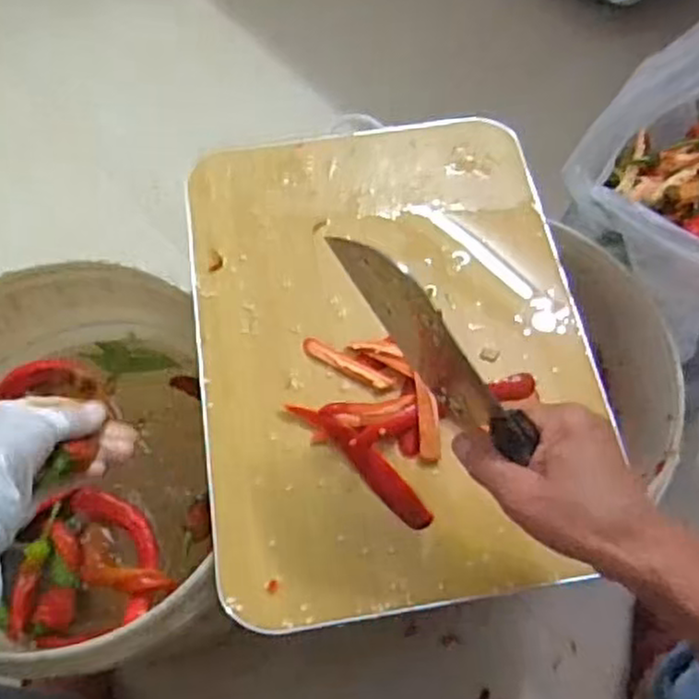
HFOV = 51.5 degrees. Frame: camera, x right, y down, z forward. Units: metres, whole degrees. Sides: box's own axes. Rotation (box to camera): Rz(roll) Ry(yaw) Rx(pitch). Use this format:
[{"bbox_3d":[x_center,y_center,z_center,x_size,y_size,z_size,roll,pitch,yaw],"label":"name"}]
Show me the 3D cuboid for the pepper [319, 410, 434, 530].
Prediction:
[{"bbox_3d":[0.017,0.083,0.501,0.020,0.017,0.102,-42,86,-18],"label":"pepper"}]

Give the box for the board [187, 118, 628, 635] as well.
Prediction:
[{"bbox_3d":[0.033,-0.012,0.555,0.289,0.015,0.392,-9,64,-4],"label":"board"}]

